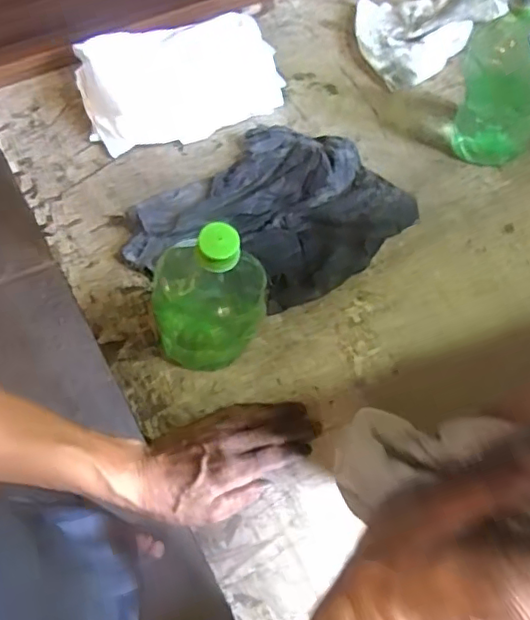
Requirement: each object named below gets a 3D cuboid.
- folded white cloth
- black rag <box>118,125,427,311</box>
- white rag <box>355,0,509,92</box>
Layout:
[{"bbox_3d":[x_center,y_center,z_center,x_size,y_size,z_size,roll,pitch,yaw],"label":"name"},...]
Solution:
[{"bbox_3d":[-0.104,-0.282,0.699,0.233,0.046,0.156,-20,67,-10],"label":"folded white cloth"},{"bbox_3d":[0.002,-0.095,0.618,0.273,0.033,0.203,-34,70,-15],"label":"black rag"},{"bbox_3d":[0.213,-0.392,0.762,0.246,0.030,0.141,-41,72,-17],"label":"white rag"}]

